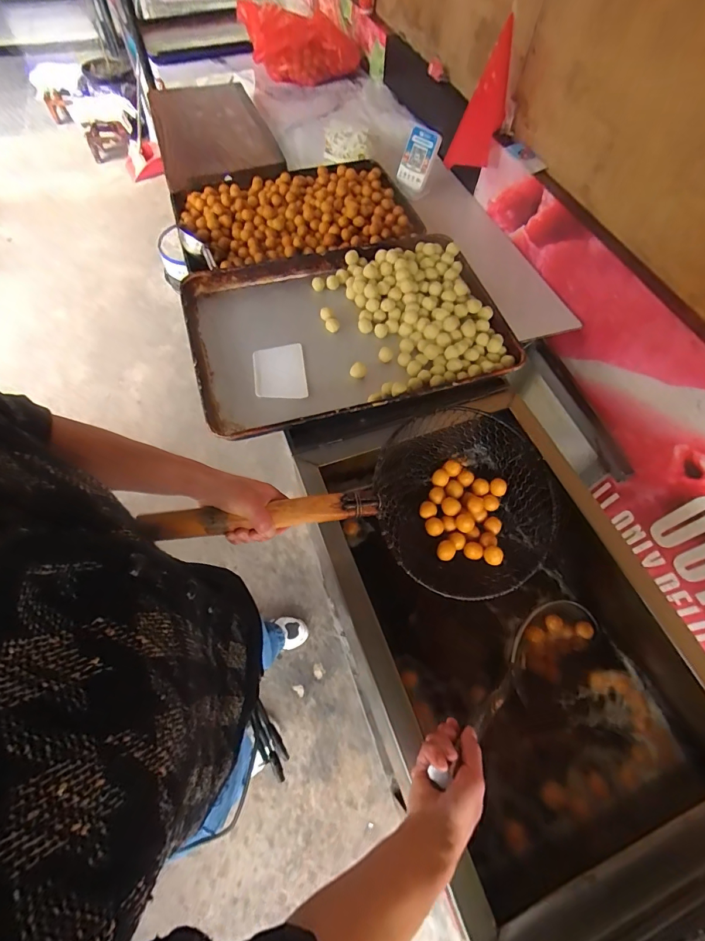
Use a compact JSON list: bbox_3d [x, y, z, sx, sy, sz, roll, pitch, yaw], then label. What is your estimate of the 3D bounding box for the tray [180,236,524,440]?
[{"bbox_3d":[-0.004,-0.289,0.840,0.617,0.077,0.422,-14,62,-10],"label":"tray"}]

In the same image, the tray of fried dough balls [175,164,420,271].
[{"bbox_3d":[-0.154,-0.705,1.116,0.598,0.051,0.391,-13,61,-9],"label":"tray of fried dough balls"}]

